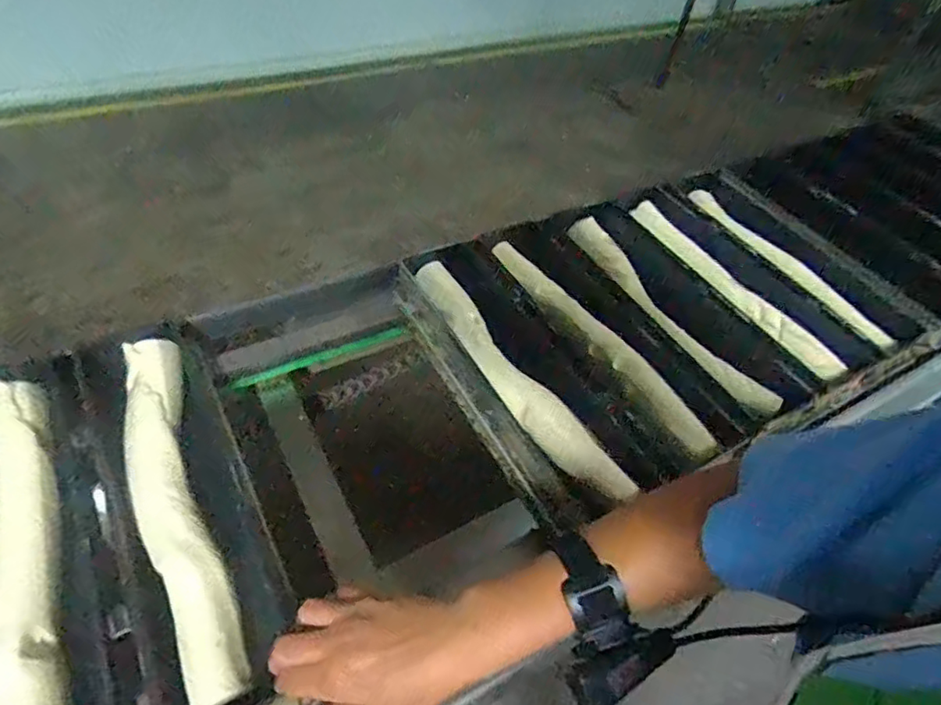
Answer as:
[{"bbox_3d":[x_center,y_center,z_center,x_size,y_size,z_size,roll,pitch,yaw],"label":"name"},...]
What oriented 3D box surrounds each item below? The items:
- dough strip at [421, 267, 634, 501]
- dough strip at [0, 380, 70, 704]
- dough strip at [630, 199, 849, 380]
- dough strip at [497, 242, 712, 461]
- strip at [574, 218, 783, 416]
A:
[{"bbox_3d":[0.041,0.020,0.611,0.050,0.019,0.345,-24,56,-25],"label":"dough strip"},{"bbox_3d":[-0.350,0.154,0.439,0.046,0.029,0.339,-18,54,-21],"label":"dough strip"},{"bbox_3d":[0.324,-0.087,0.721,0.056,0.021,0.325,-24,56,-25],"label":"dough strip"},{"bbox_3d":[0.143,-0.017,0.656,0.045,0.030,0.349,-24,56,-25],"label":"dough strip"},{"bbox_3d":[0.230,-0.055,0.686,0.056,0.022,0.337,-21,55,-23],"label":"strip"}]

